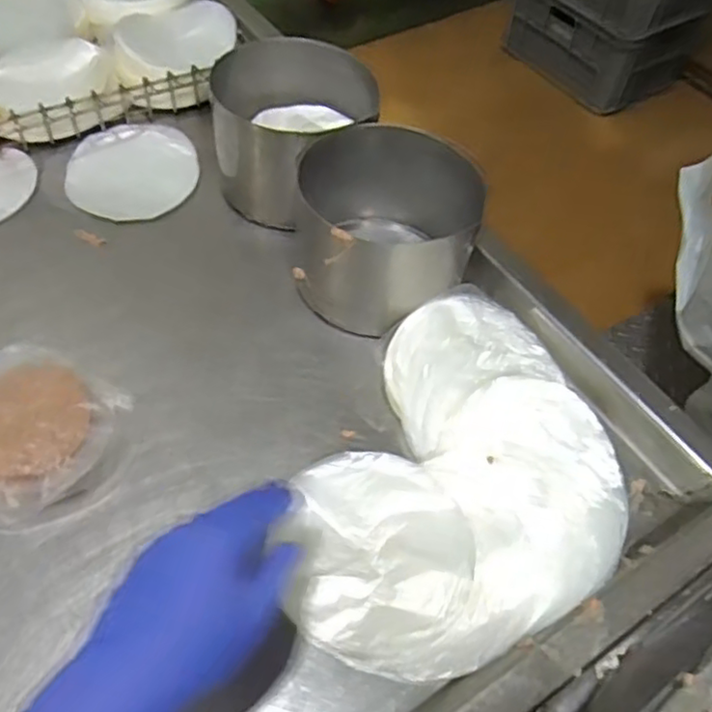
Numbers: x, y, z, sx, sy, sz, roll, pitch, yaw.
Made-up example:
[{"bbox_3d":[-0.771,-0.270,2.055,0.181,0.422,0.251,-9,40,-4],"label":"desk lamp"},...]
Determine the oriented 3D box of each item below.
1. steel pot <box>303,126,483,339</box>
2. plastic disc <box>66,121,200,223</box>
[{"bbox_3d":[0.025,-0.100,0.552,0.143,0.107,0.135,-1,56,-2],"label":"steel pot"},{"bbox_3d":[-0.217,-0.185,0.660,0.119,0.007,0.133,-14,58,-10],"label":"plastic disc"}]

